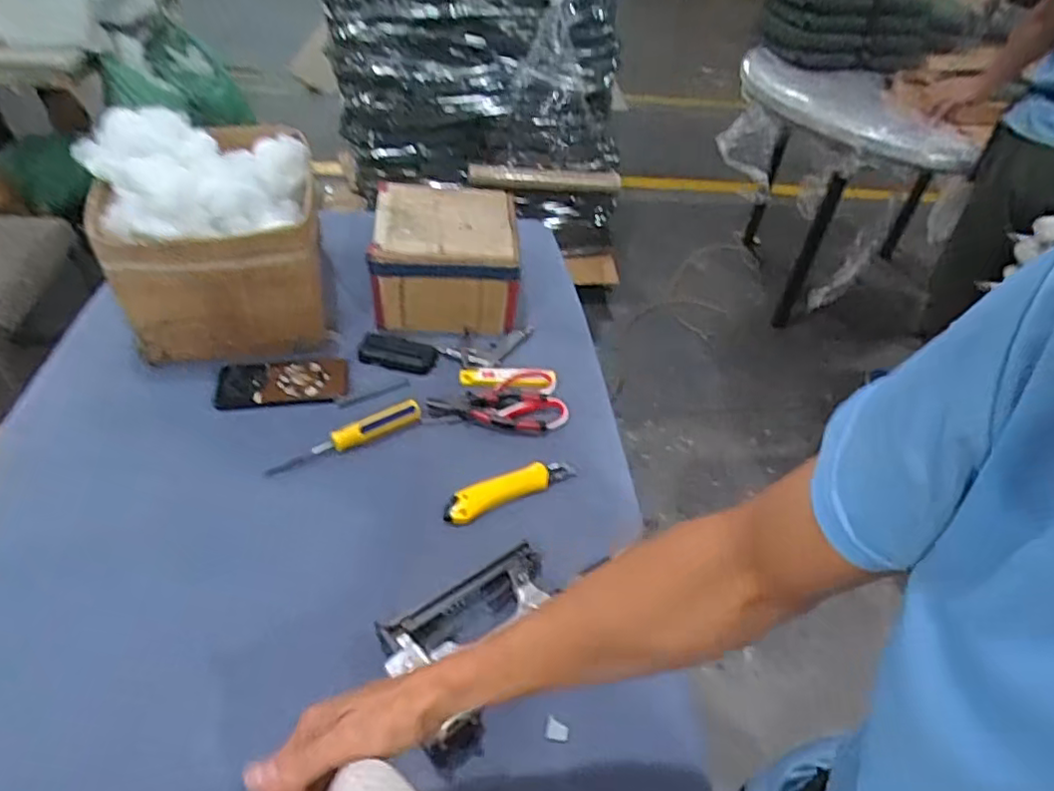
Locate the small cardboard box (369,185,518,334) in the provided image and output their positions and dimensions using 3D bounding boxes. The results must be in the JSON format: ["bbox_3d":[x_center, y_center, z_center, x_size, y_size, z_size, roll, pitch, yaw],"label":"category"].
[{"bbox_3d":[-0.125,-0.215,0.977,0.211,0.131,0.213,2,43,-5],"label":"small cardboard box"}]

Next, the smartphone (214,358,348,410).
[{"bbox_3d":[-0.324,-0.019,0.831,0.161,0.017,0.081,-7,45,-15],"label":"smartphone"}]

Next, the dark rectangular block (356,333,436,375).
[{"bbox_3d":[-0.185,-0.059,0.885,0.109,0.022,0.050,9,43,2],"label":"dark rectangular block"}]

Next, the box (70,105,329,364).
[{"bbox_3d":[-0.424,-0.214,0.850,0.266,0.249,0.233,-8,45,-16],"label":"box"}]

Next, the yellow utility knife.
[{"bbox_3d":[-0.020,0.108,0.743,0.167,0.014,0.038,-19,49,-25],"label":"yellow utility knife"}]

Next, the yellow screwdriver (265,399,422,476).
[{"bbox_3d":[-0.220,0.050,0.770,0.194,0.019,0.031,-24,51,-29],"label":"yellow screwdriver"}]

